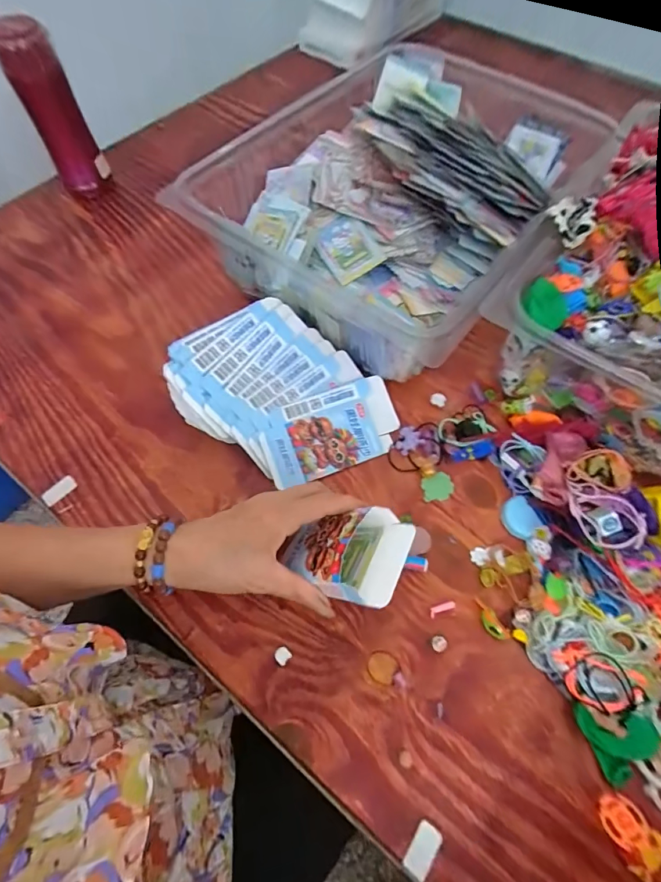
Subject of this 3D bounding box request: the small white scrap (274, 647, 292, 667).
[{"bbox_3d":[-0.041,0.184,0.358,0.013,0.005,0.013,37,69,16],"label":"small white scrap"}]

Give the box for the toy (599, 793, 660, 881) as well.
[{"bbox_3d":[0.221,0.286,0.303,0.032,0.009,0.047,-33,68,-15],"label":"toy"}]

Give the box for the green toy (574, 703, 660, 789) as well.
[{"bbox_3d":[0.228,0.230,0.327,0.050,0.018,0.055,-19,65,-9],"label":"green toy"}]

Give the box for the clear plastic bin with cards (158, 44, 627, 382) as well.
[{"bbox_3d":[0.092,-0.298,0.527,0.345,0.129,0.466,38,69,17],"label":"clear plastic bin with cards"}]

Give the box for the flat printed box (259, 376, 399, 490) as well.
[{"bbox_3d":[0.002,-0.011,0.439,0.145,0.008,0.084,-20,84,-14],"label":"flat printed box"}]

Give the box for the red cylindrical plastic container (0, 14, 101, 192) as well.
[{"bbox_3d":[-0.364,-0.429,0.554,0.064,0.194,0.067,0,64,0],"label":"red cylindrical plastic container"}]

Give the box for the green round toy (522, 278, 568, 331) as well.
[{"bbox_3d":[0.195,-0.123,0.379,0.042,0.015,0.033,40,70,17],"label":"green round toy"}]

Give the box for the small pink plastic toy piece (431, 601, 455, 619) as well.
[{"bbox_3d":[0.101,0.151,0.375,0.025,0.004,0.008,-25,66,3],"label":"small pink plastic toy piece"}]

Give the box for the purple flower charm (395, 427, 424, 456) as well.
[{"bbox_3d":[0.083,0.000,0.446,0.031,0.004,0.028,-42,56,-9],"label":"purple flower charm"}]

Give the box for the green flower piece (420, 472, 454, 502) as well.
[{"bbox_3d":[0.109,0.047,0.427,0.033,0.004,0.027,-16,65,-8],"label":"green flower piece"}]

